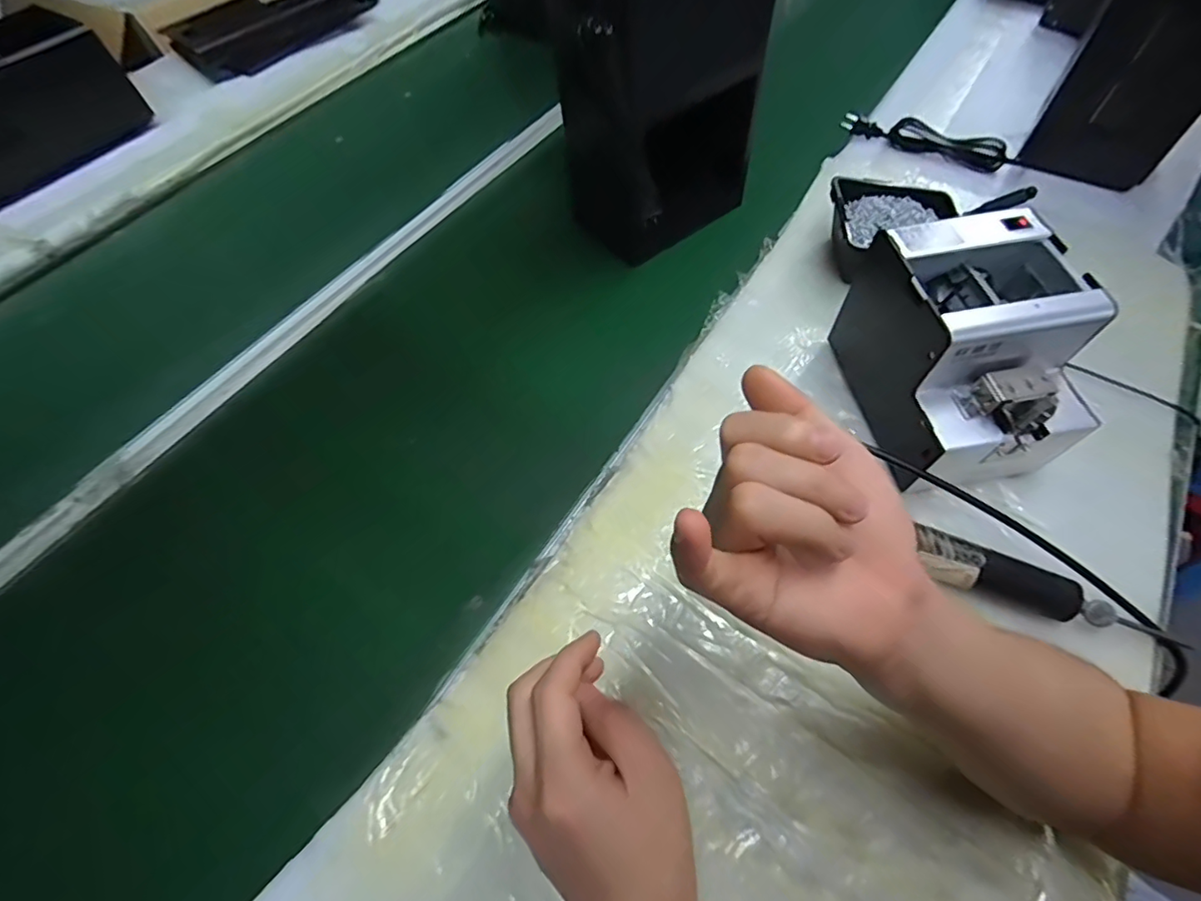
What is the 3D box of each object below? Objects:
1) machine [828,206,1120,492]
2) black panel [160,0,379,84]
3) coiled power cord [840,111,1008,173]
[{"bbox_3d":[0.306,-0.088,0.453,0.125,0.142,0.189,-9,59,-1],"label":"machine"},{"bbox_3d":[-0.647,-0.862,1.060,0.147,0.069,0.373,39,69,24],"label":"black panel"},{"bbox_3d":[0.428,-0.422,0.714,0.212,0.030,0.036,32,66,21],"label":"coiled power cord"}]

